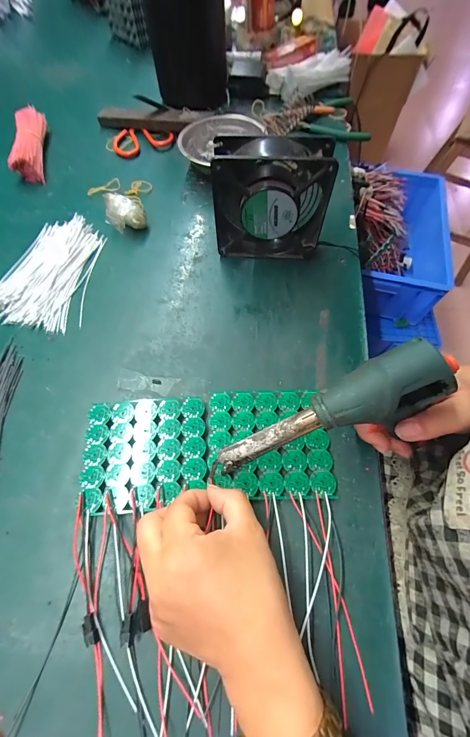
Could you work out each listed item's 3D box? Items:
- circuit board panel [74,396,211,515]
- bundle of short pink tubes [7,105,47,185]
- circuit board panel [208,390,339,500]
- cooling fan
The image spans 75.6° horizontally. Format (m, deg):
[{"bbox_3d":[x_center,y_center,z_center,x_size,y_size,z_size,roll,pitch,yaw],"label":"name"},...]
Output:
[{"bbox_3d":[-0.079,0.072,0.268,0.106,0.004,0.094,-5,65,-2],"label":"circuit board panel"},{"bbox_3d":[-0.319,-0.352,0.474,0.044,0.034,0.153,-10,63,-5],"label":"bundle of short pink tubes"},{"bbox_3d":[0.031,0.064,0.272,0.105,0.004,0.095,-1,63,0],"label":"circuit board panel"},{"bbox_3d":[0.039,-0.180,0.336,0.120,0.123,0.044,4,63,2],"label":"cooling fan"}]

